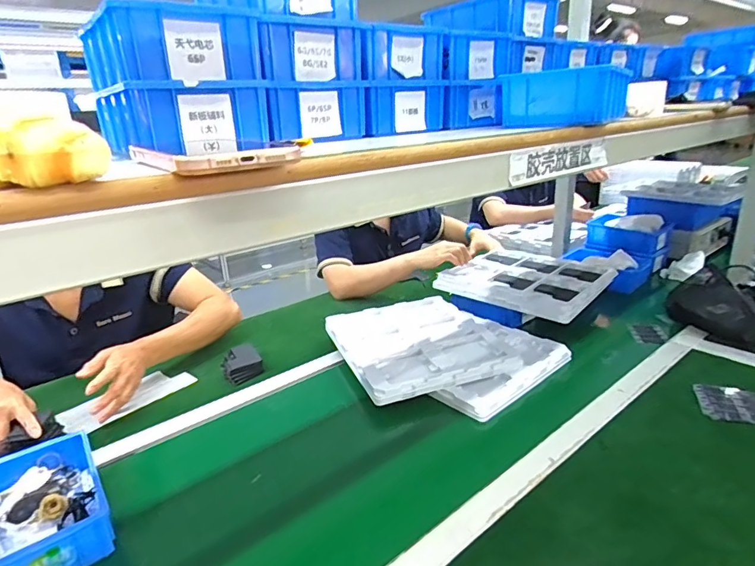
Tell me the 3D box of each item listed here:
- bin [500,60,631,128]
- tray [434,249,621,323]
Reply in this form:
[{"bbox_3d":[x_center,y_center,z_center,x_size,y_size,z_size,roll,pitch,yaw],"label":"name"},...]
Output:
[{"bbox_3d":[0.242,-0.241,0.609,0.135,0.069,0.128,9,24,32],"label":"bin"},{"bbox_3d":[0.353,-0.014,1.126,0.334,0.029,0.304,16,31,40],"label":"tray"}]

